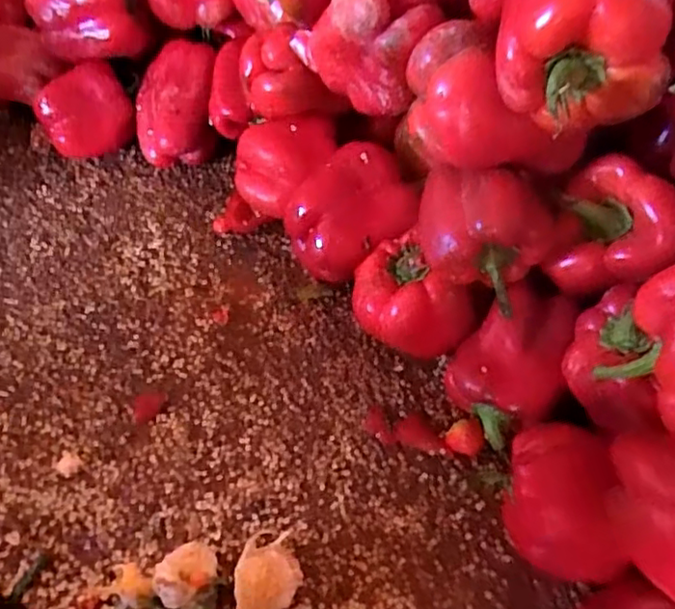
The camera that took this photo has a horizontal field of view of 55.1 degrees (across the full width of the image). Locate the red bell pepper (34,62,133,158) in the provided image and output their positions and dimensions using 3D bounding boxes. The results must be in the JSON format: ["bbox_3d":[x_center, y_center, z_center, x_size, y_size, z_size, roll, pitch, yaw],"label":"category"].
[{"bbox_3d":[-0.262,-0.200,0.668,0.091,0.061,0.071,-26,58,-12],"label":"red bell pepper"}]

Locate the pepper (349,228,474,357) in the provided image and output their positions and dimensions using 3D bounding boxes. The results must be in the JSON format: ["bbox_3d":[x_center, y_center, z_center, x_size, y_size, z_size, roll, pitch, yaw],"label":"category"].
[{"bbox_3d":[0.051,0.003,0.497,0.069,0.080,0.093,-31,59,-15],"label":"pepper"}]

